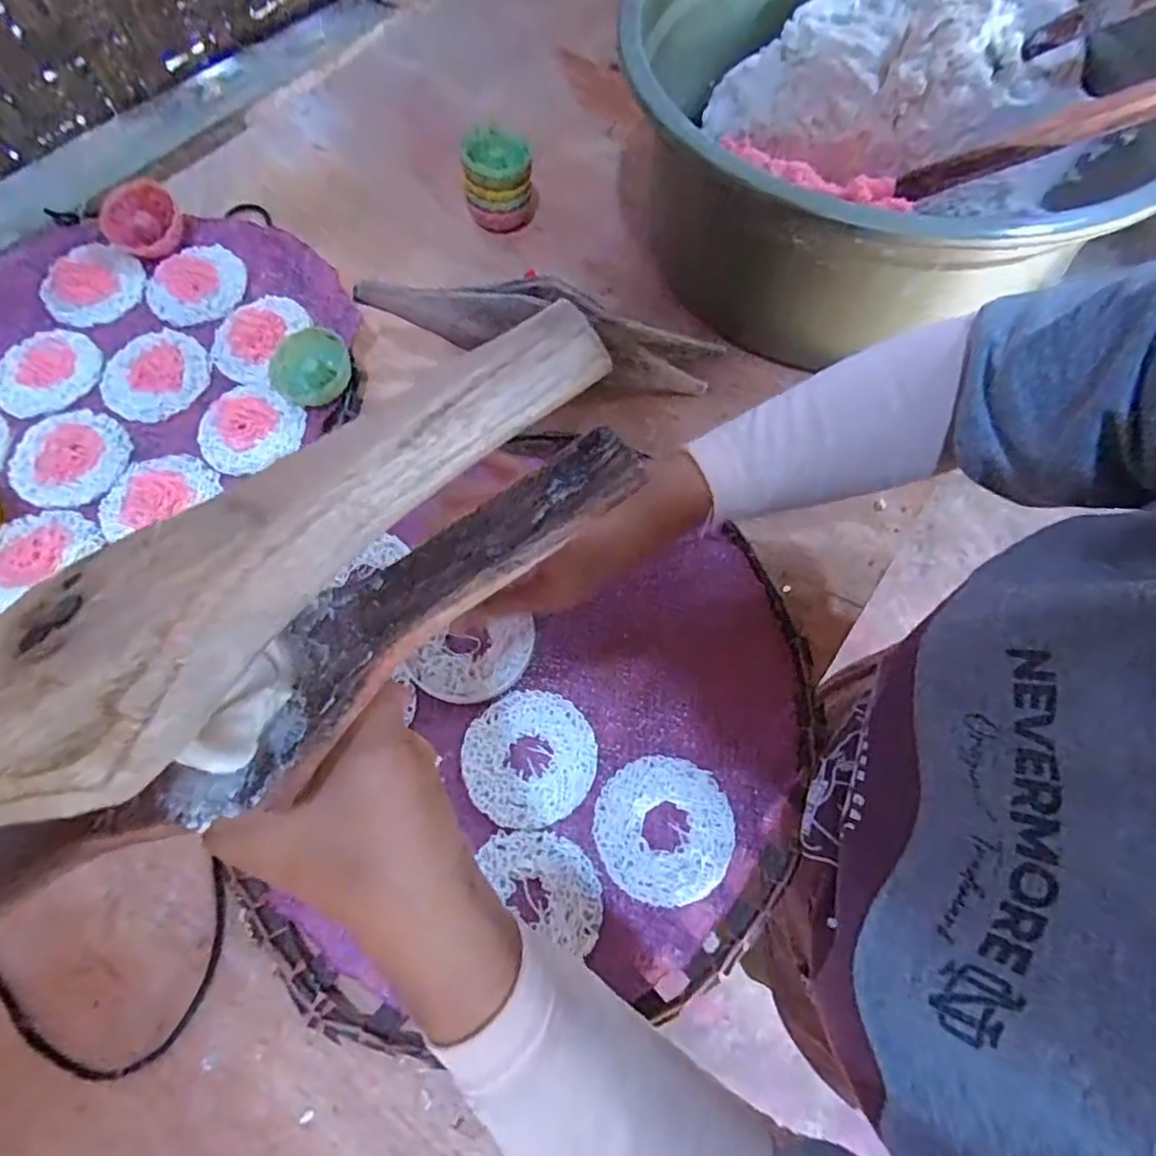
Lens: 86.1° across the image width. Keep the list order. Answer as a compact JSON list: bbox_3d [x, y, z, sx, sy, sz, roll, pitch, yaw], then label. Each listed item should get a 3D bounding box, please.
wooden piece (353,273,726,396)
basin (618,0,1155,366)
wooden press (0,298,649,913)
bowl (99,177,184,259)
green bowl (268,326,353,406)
[{"bbox_3d":[-0.018,-0.195,0.486,0.289,0.049,0.058,7,65,-20],"label":"wooden piece"},{"bbox_3d":[0.234,-0.360,0.508,0.401,0.211,0.385,1,67,-3],"label":"basin"},{"bbox_3d":[-0.100,0.027,0.155,0.263,0.066,0.051,-35,72,-7],"label":"wooden press"},{"bbox_3d":[-0.364,-0.300,0.516,0.060,0.033,0.054,-33,72,-16],"label":"bowl"},{"bbox_3d":[-0.204,-0.162,0.469,0.059,0.020,0.062,1,67,-3],"label":"green bowl"}]

